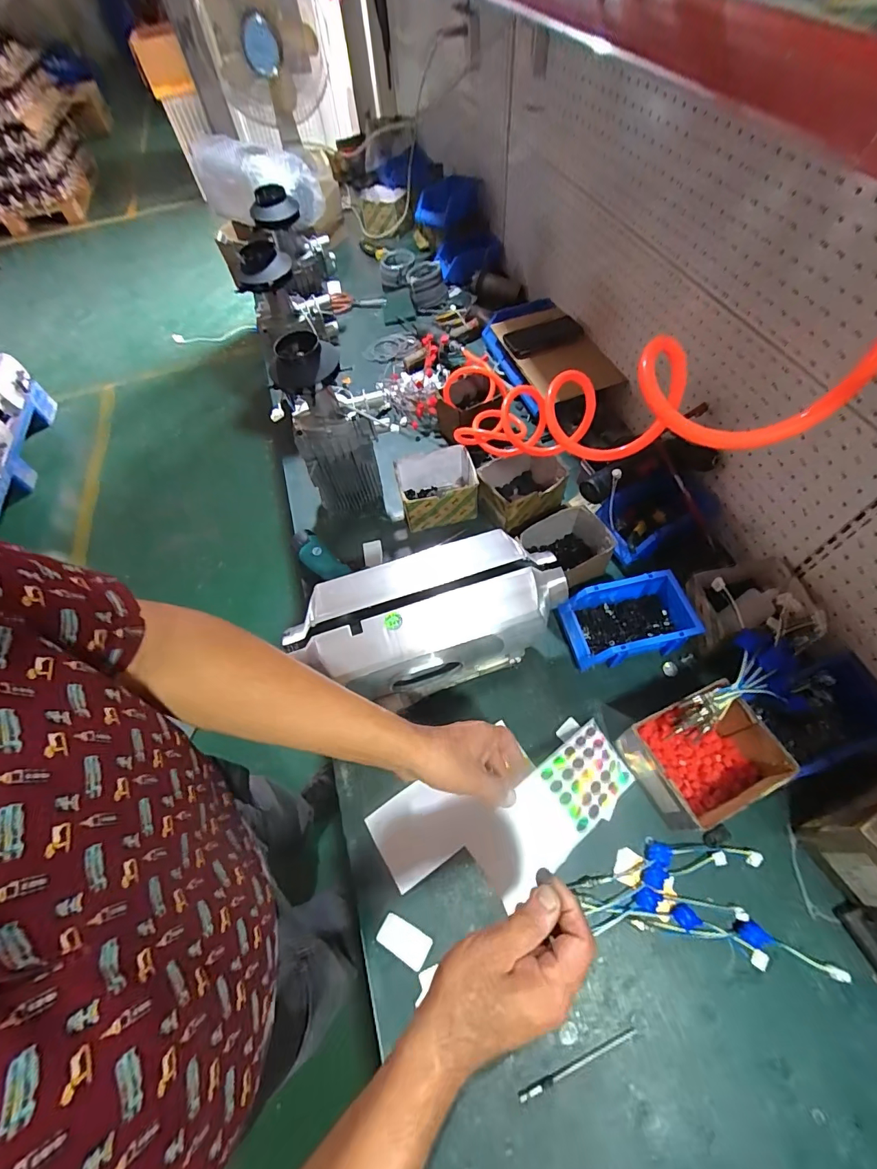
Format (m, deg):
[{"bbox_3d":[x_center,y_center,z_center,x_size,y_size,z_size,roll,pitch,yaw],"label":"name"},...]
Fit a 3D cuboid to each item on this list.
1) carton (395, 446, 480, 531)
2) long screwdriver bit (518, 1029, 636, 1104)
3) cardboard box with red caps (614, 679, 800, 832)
[{"bbox_3d":[-0.002,-0.185,0.869,0.146,0.092,0.117,-13,60,-3],"label":"carton"},{"bbox_3d":[0.155,0.533,0.494,0.144,0.005,0.009,-21,61,-8],"label":"long screwdriver bit"},{"bbox_3d":[0.347,0.224,0.591,0.160,0.092,0.136,-23,61,-9],"label":"cardboard box with red caps"}]

